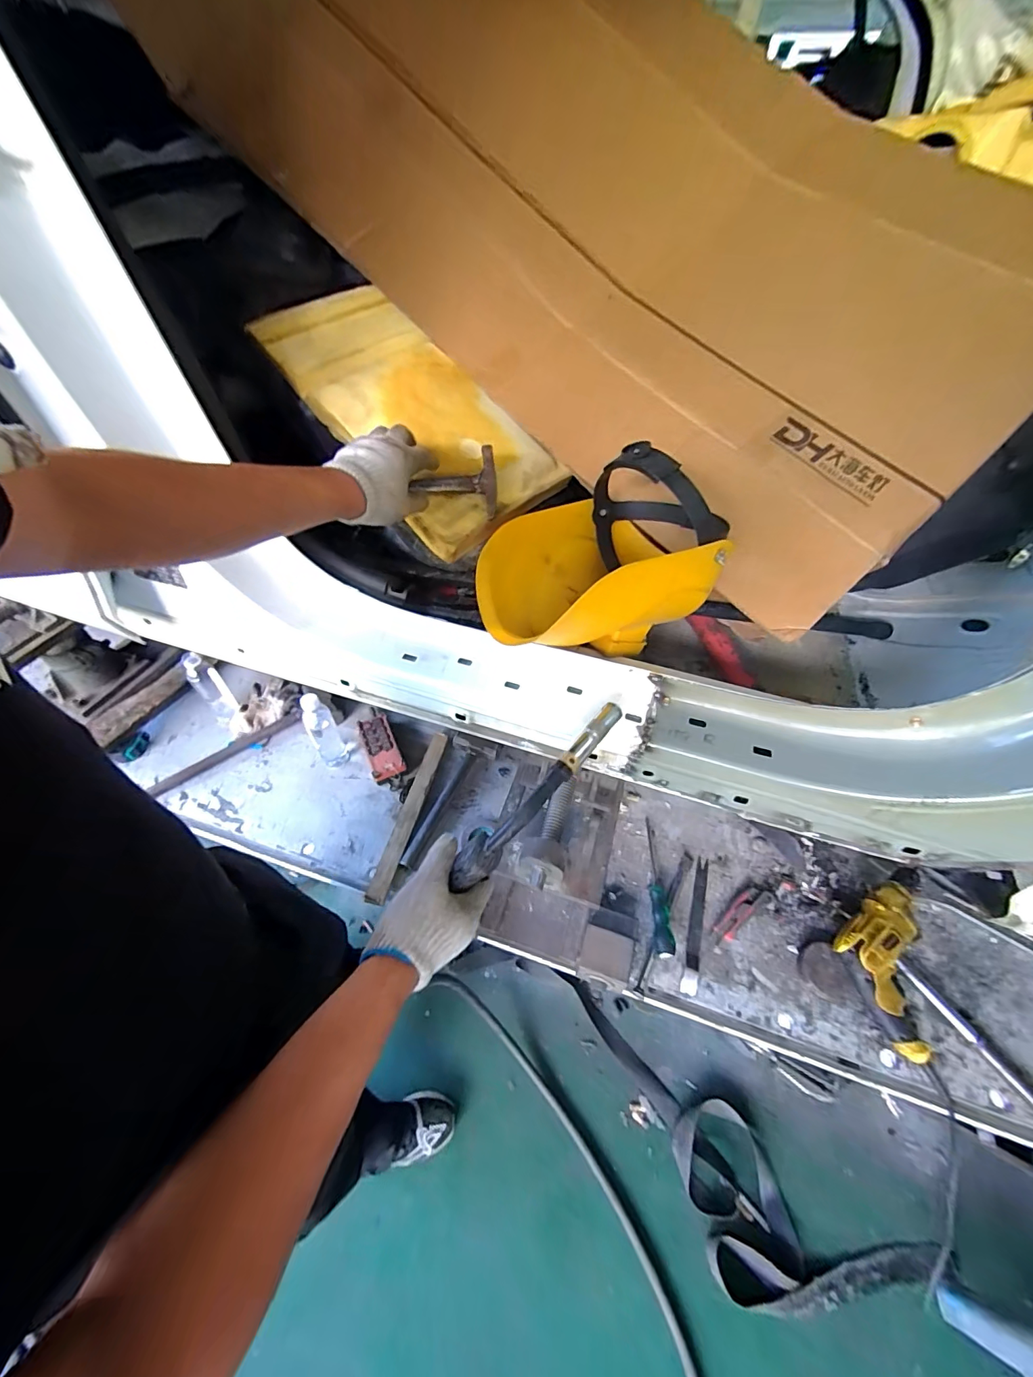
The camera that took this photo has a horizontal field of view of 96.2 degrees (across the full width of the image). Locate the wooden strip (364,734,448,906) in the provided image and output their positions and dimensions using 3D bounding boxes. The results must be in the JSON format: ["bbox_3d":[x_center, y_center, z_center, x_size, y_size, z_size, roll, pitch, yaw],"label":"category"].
[{"bbox_3d":[-0.218,0.251,0.959,0.038,0.018,0.377,9,49,7],"label":"wooden strip"}]

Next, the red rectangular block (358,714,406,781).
[{"bbox_3d":[-0.306,0.136,1.045,0.068,0.041,0.165,-20,52,-18],"label":"red rectangular block"}]

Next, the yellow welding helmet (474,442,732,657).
[{"bbox_3d":[0.100,-0.183,0.605,0.285,0.209,0.238,-6,49,-6],"label":"yellow welding helmet"}]

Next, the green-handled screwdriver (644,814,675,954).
[{"bbox_3d":[0.263,0.357,0.854,0.032,0.038,0.256,6,49,4],"label":"green-handled screwdriver"}]

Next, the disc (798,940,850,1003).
[{"bbox_3d":[0.511,0.467,0.768,0.075,0.025,0.073,31,58,30],"label":"disc"}]

